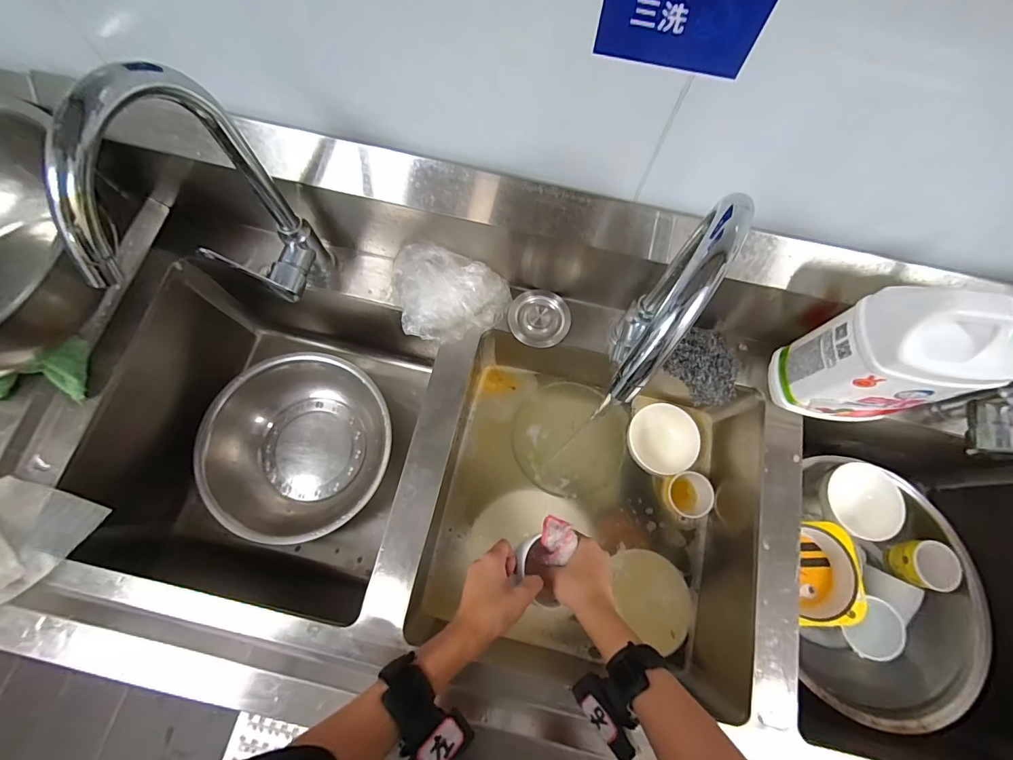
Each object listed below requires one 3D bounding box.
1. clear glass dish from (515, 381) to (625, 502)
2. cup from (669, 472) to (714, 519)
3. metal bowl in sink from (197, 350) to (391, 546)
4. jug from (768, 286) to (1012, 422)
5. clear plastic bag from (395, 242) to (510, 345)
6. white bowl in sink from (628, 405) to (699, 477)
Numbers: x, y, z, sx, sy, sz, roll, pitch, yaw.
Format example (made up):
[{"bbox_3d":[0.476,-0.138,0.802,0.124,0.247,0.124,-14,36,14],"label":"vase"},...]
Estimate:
[{"bbox_3d":[0.106,0.096,0.717,0.181,0.021,0.181,1,72,-2],"label":"clear glass dish"},{"bbox_3d":[0.289,0.185,0.691,0.065,0.060,0.068,1,72,-2],"label":"cup"},{"bbox_3d":[-0.343,0.115,0.738,0.287,0.110,0.292,1,72,-2],"label":"metal bowl in sink"},{"bbox_3d":[0.411,-0.027,0.446,0.124,0.236,0.094,-1,72,-3],"label":"jug"},{"bbox_3d":[-0.081,-0.110,0.568,0.159,0.060,0.102,12,72,2],"label":"clear plastic bag"},{"bbox_3d":[0.254,0.100,0.713,0.105,0.056,0.110,4,72,-1],"label":"white bowl in sink"}]

